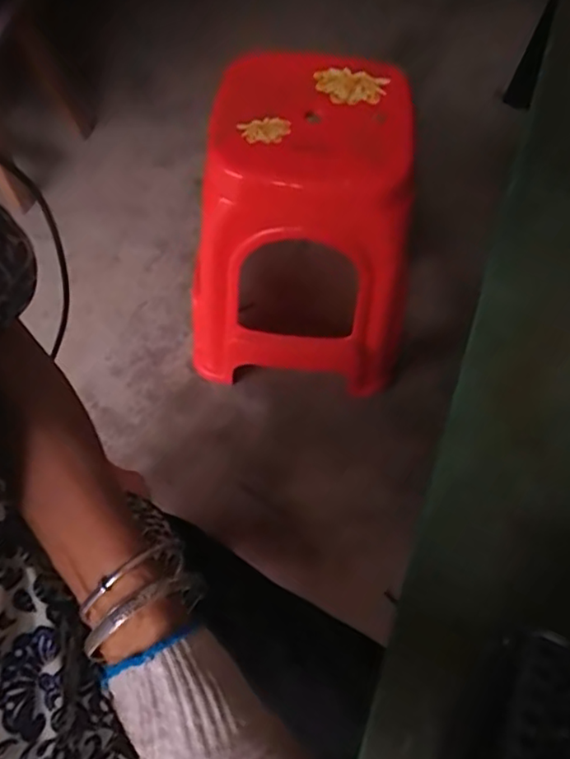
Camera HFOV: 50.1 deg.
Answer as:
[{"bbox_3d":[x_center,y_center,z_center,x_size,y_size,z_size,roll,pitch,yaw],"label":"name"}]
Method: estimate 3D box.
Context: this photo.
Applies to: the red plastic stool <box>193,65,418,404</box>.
[{"bbox_3d":[0.036,-0.227,1.015,0.365,0.436,0.326,12,60,2],"label":"red plastic stool"}]

